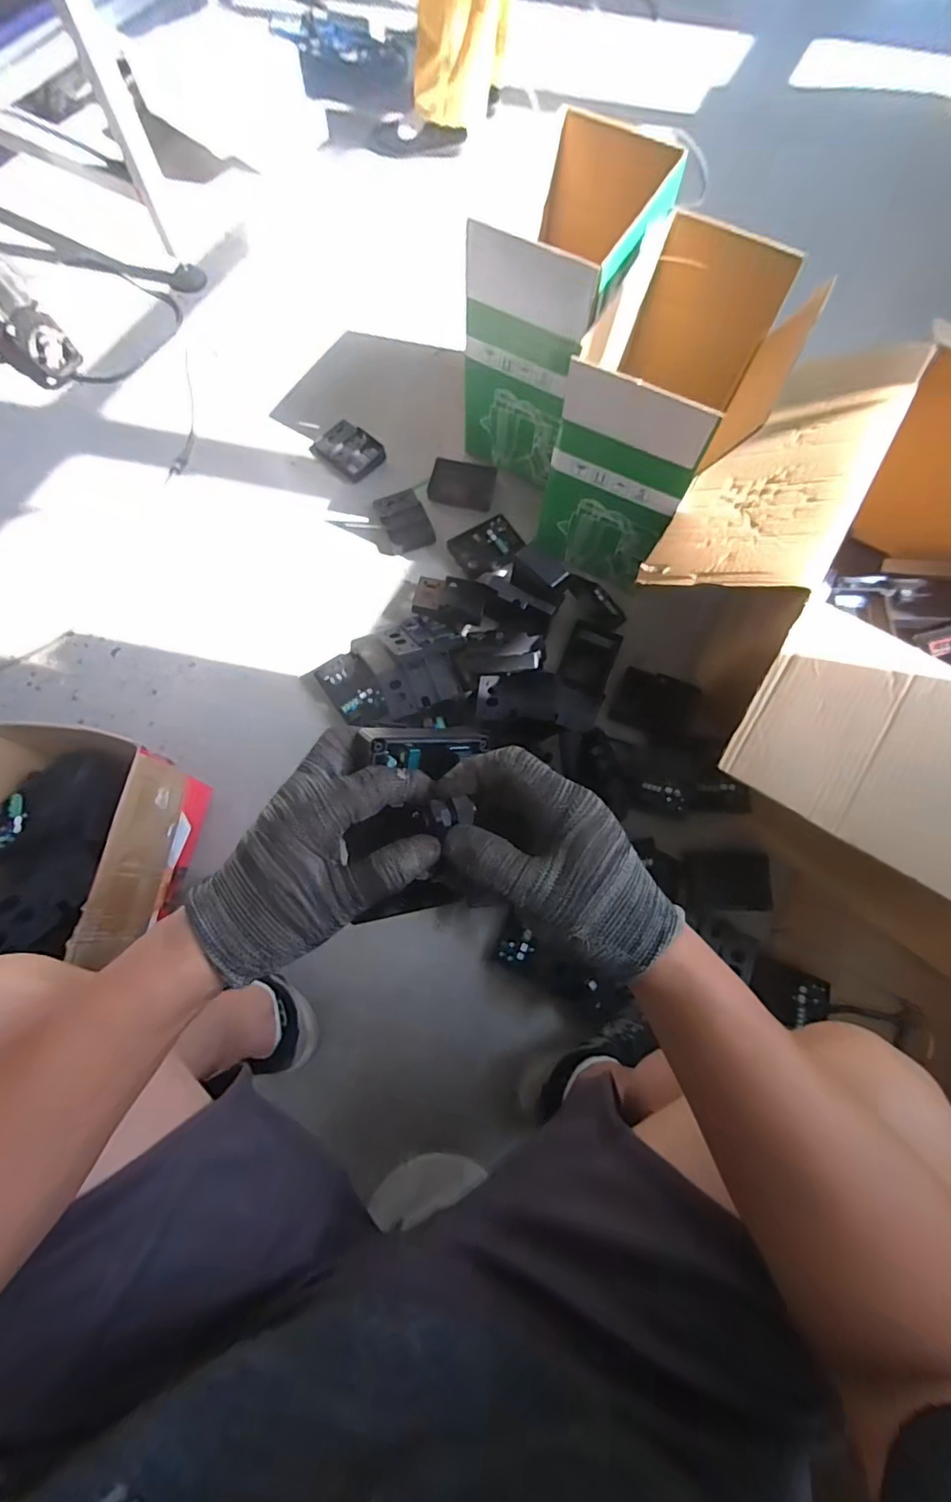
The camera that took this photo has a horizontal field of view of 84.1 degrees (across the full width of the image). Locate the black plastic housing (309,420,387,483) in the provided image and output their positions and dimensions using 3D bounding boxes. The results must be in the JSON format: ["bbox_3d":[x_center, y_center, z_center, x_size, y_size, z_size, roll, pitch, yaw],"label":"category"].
[{"bbox_3d":[-0.258,-0.617,1.074,0.133,0.037,0.097,38,75,9],"label":"black plastic housing"}]

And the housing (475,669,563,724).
[{"bbox_3d":[0.073,-0.090,0.870,0.142,0.031,0.089,-1,73,-2],"label":"housing"}]

